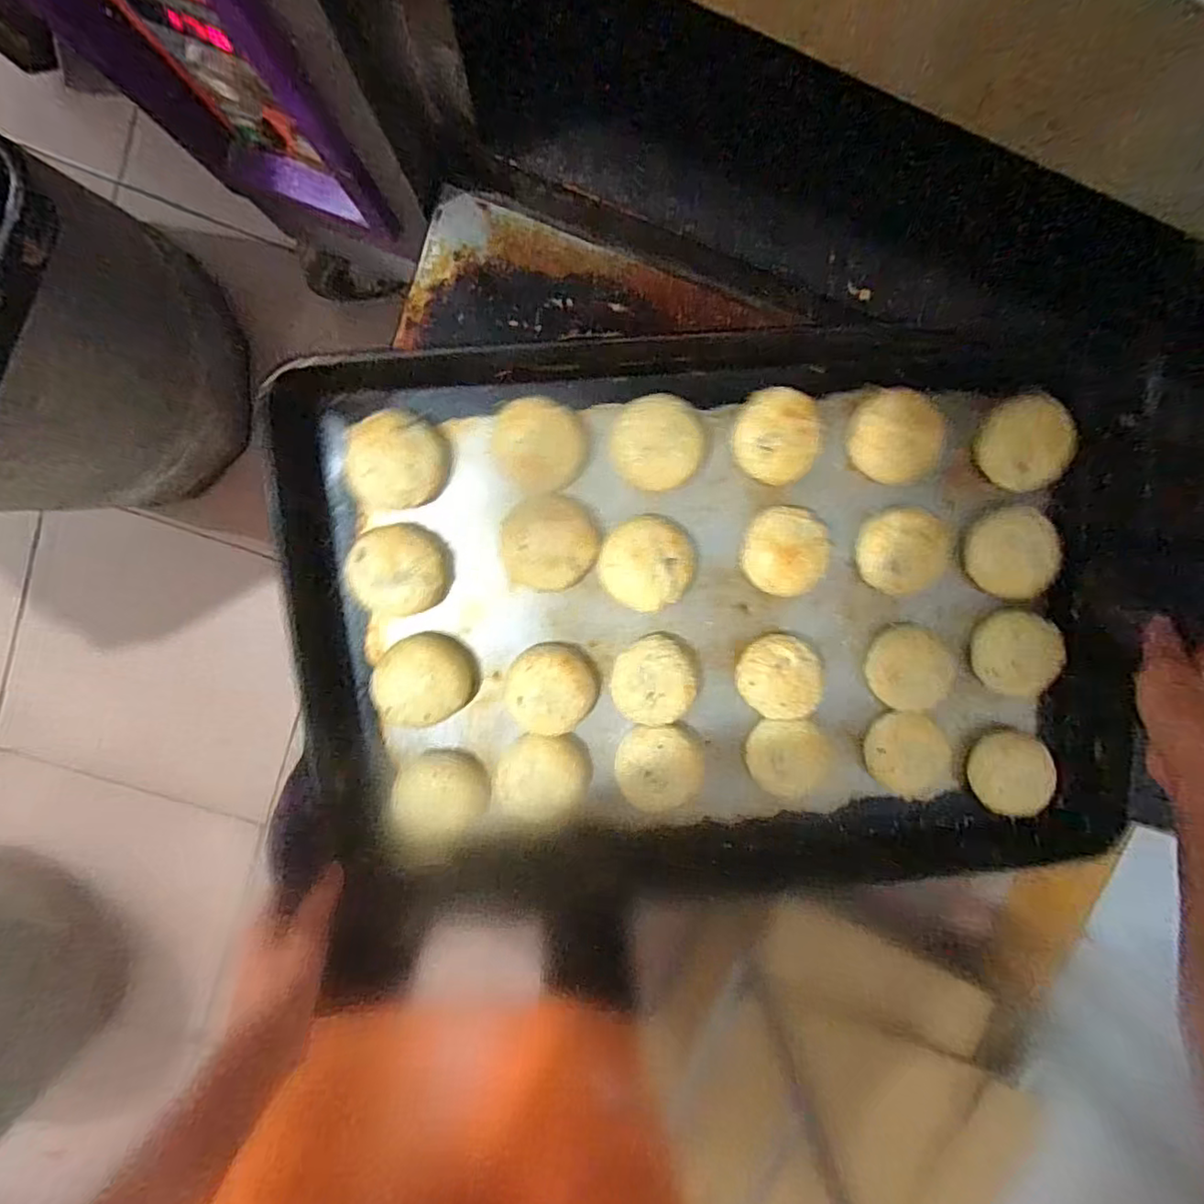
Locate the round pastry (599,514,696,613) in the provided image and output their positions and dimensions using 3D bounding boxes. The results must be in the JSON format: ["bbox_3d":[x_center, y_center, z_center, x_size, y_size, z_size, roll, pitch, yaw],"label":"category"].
[{"bbox_3d":[0.033,-0.029,0.440,0.066,0.030,0.066,0,100,-3],"label":"round pastry"}]

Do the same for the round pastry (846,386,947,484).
[{"bbox_3d":[0.206,-0.118,0.435,0.053,0.029,0.061,6,99,-4],"label":"round pastry"}]

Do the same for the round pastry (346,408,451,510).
[{"bbox_3d":[-0.141,-0.098,0.421,0.064,0.028,0.063,0,100,-3],"label":"round pastry"}]

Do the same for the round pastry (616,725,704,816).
[{"bbox_3d":[0.043,0.125,0.457,0.062,0.023,0.063,0,100,-3],"label":"round pastry"}]

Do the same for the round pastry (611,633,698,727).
[{"bbox_3d":[0.041,0.059,0.452,0.063,0.029,0.061,0,100,-3],"label":"round pastry"}]

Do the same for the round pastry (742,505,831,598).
[{"bbox_3d":[0.134,-0.037,0.445,0.059,0.029,0.062,0,100,-3],"label":"round pastry"}]

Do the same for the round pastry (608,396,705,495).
[{"bbox_3d":[0.039,-0.112,0.428,0.064,0.024,0.063,0,100,-3],"label":"round pastry"}]

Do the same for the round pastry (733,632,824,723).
[{"bbox_3d":[0.133,0.055,0.457,0.059,0.026,0.063,0,100,-3],"label":"round pastry"}]

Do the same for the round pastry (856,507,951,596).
[{"bbox_3d":[0.224,-0.036,0.447,0.070,0.025,0.062,22,98,-6],"label":"round pastry"}]

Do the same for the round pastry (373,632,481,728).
[{"bbox_3d":[-0.129,0.056,0.441,0.068,0.027,0.064,0,100,-3],"label":"round pastry"}]

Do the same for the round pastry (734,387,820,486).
[{"bbox_3d":[0.124,-0.117,0.429,0.057,0.027,0.064,-1,100,-3],"label":"round pastry"}]

